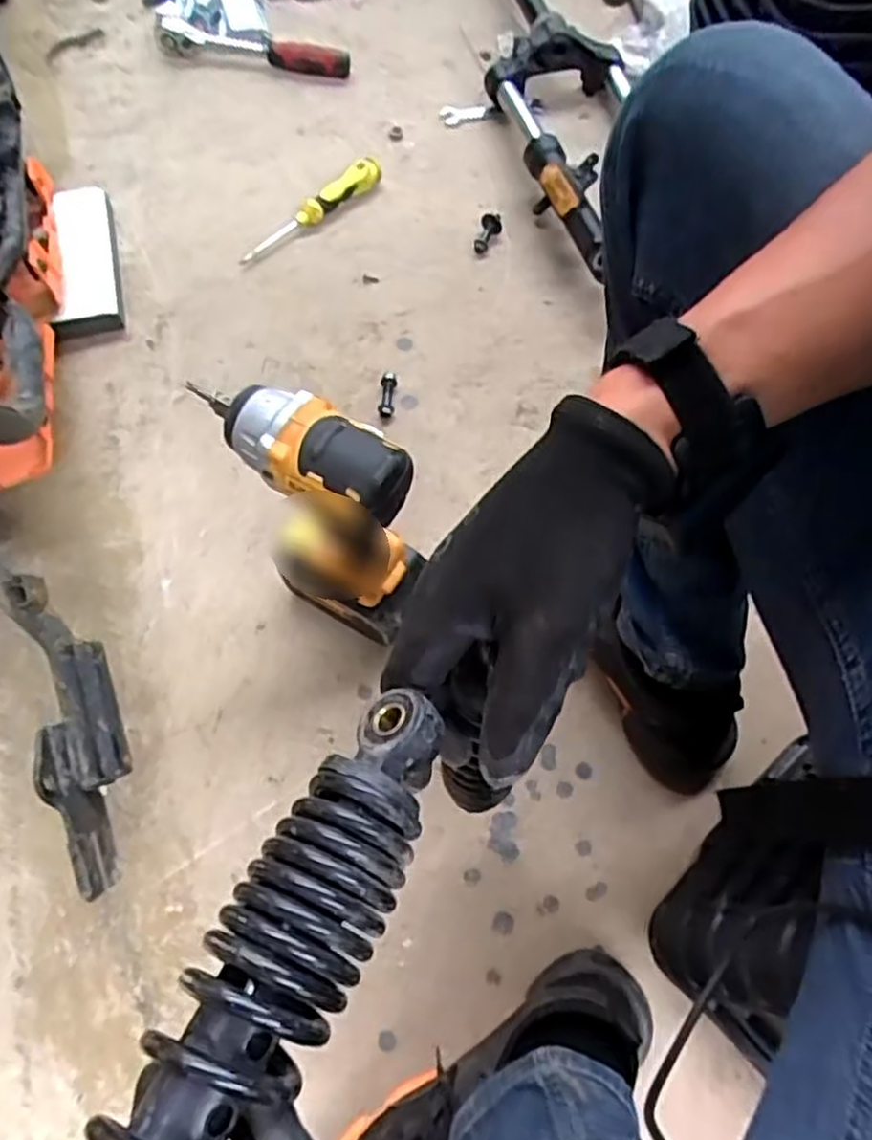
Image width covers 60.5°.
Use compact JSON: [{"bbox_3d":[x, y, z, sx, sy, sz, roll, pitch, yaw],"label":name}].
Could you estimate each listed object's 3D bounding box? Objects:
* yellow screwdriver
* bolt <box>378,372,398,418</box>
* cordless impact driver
[{"bbox_3d":[-0.142,-0.421,0.874,0.028,0.040,0.201,42,73,15],"label":"yellow screwdriver"},{"bbox_3d":[-0.050,-0.183,0.780,0.016,0.015,0.052,4,67,1],"label":"bolt"},{"bbox_3d":[-0.088,-0.039,0.587,0.156,0.269,0.076,24,69,9],"label":"cordless impact driver"}]

